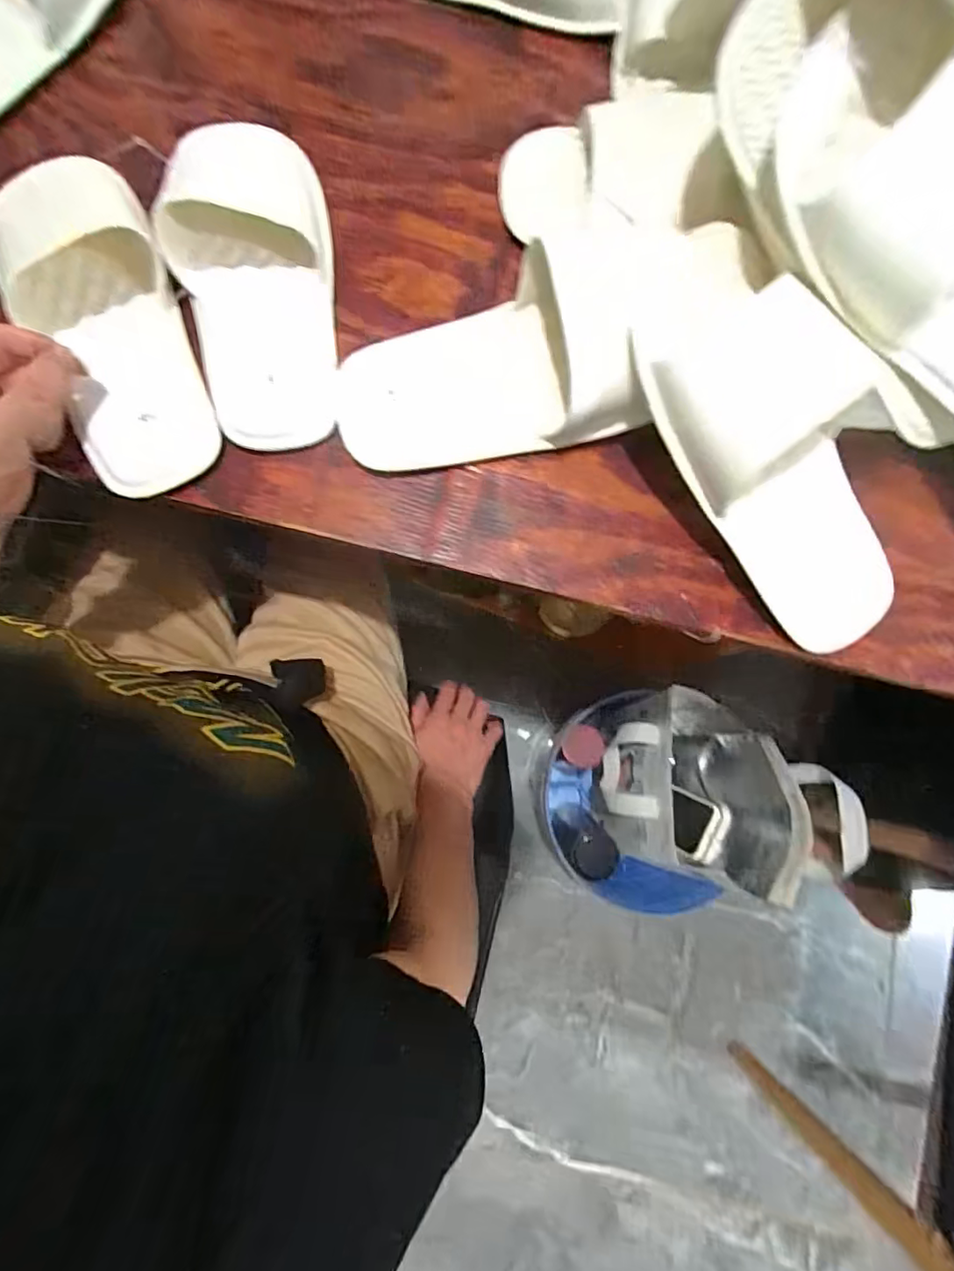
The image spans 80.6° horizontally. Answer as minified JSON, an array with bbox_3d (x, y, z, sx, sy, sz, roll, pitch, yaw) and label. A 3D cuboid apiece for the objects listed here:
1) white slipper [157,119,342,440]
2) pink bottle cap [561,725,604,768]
[{"bbox_3d":[-0.146,-0.238,0.355,0.102,0.056,0.232,-10,82,-4],"label":"white slipper"},{"bbox_3d":[0.140,0.147,0.744,0.053,0.021,0.052,0,81,-2],"label":"pink bottle cap"}]

